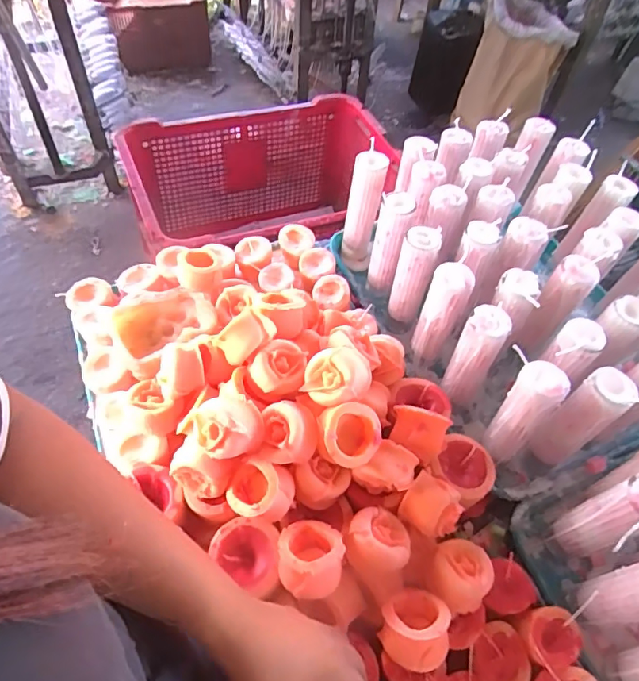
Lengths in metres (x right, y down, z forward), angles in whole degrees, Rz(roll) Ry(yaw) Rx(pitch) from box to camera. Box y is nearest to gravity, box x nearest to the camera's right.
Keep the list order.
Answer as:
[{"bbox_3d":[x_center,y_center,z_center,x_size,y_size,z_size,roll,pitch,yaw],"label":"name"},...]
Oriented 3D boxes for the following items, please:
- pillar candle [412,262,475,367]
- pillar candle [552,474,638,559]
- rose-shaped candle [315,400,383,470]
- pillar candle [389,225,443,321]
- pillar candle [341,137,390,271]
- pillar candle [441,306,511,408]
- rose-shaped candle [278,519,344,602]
[{"bbox_3d":[0.136,-0.027,0.574,0.040,0.149,0.031,24,58,13],"label":"pillar candle"},{"bbox_3d":[0.256,0.164,0.452,0.040,0.150,0.045,-11,57,-11],"label":"pillar candle"},{"bbox_3d":[0.025,0.086,0.465,0.056,0.049,0.057,33,70,-12],"label":"rose-shaped candle"},{"bbox_3d":[0.113,-0.073,0.607,0.047,0.124,0.050,19,57,9],"label":"pillar candle"},{"bbox_3d":[0.059,-0.174,0.696,0.042,0.177,0.043,7,55,1],"label":"pillar candle"},{"bbox_3d":[0.167,0.024,0.548,0.040,0.161,0.041,2,55,-2],"label":"pillar candle"},{"bbox_3d":[-0.007,0.185,0.425,0.053,0.034,0.058,-1,22,1],"label":"rose-shaped candle"}]

